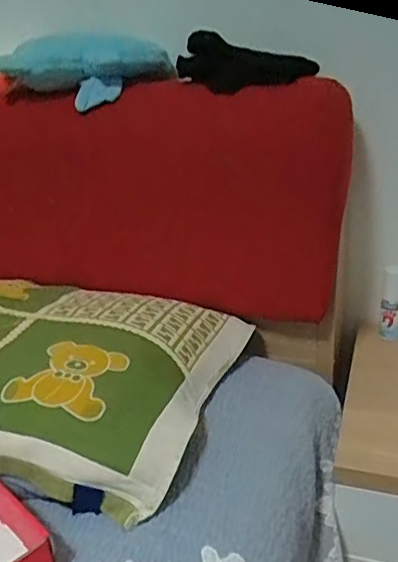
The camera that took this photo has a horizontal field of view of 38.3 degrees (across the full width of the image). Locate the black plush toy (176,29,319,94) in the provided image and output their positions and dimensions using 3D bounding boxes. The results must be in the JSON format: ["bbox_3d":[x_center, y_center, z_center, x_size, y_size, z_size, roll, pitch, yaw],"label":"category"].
[{"bbox_3d":[0.071,-0.353,0.928,0.212,0.086,0.115,-2,21,2],"label":"black plush toy"}]

